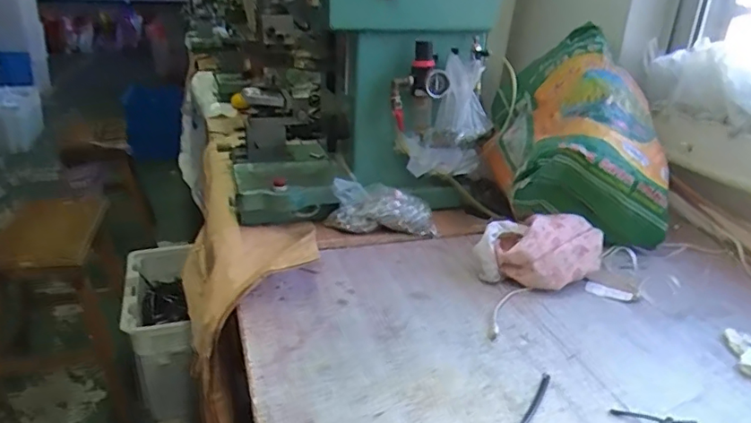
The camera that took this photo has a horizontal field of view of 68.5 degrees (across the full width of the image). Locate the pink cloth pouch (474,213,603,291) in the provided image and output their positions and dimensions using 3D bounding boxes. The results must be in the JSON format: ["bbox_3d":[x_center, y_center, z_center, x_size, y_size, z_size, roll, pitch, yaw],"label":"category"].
[{"bbox_3d":[0.230,0.049,0.783,0.188,0.085,0.118,-1,22,-6],"label":"pink cloth pouch"}]

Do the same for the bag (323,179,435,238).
[{"bbox_3d":[0.009,-0.005,0.911,0.177,0.083,0.056,1,22,-1],"label":"bag"}]

